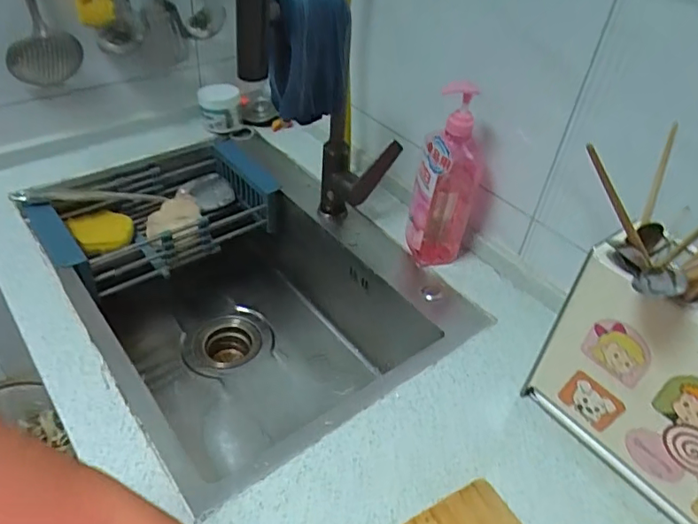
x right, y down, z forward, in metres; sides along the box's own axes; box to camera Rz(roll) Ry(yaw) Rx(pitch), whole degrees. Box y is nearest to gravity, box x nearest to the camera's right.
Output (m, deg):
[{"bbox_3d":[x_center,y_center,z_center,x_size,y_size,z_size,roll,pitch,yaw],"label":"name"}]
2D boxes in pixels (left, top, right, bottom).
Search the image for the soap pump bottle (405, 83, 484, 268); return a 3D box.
[{"bbox_3d":[0.137,-0.114,0.754,0.067,0.269,0.067,-19,46,-25],"label":"soap pump bottle"}]

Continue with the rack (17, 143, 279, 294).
[{"bbox_3d":[-0.322,-0.080,0.946,0.392,0.104,0.201,-25,49,-30],"label":"rack"}]

